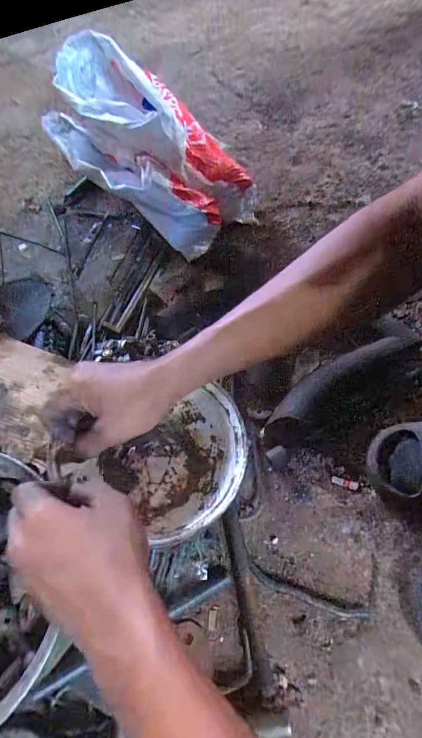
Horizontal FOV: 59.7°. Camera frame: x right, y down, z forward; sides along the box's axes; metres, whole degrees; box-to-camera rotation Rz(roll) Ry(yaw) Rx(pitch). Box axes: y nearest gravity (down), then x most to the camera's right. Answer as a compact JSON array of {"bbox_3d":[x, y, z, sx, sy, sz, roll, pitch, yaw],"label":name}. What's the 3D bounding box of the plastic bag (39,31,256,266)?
[{"bbox_3d":[-0.143,-0.459,0.700,0.247,0.192,0.473,-38,77,-17],"label":"plastic bag"}]

